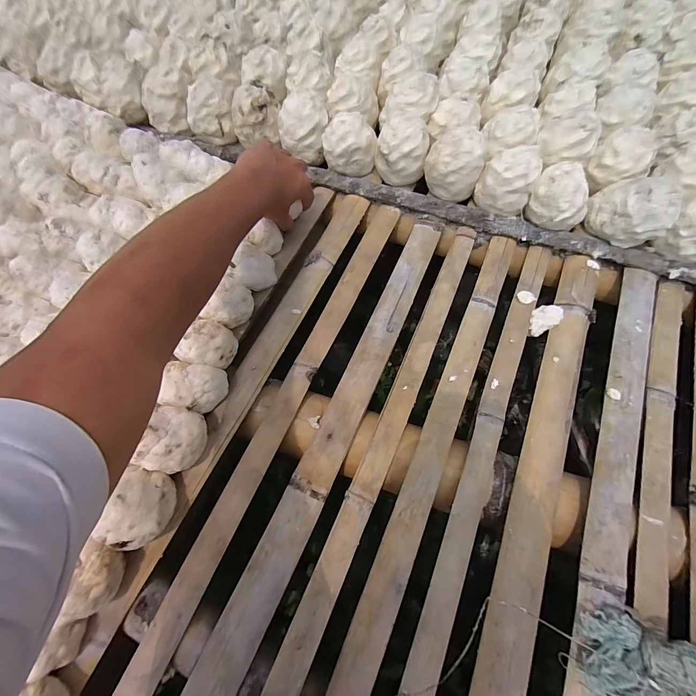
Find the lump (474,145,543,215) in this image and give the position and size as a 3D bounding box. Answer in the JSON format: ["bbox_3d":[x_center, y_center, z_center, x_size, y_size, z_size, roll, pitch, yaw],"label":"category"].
[{"bbox_3d":[0.234,-0.247,0.498,0.075,0.073,0.063,17,67,9],"label":"lump"}]

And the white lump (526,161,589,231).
[{"bbox_3d":[0.300,-0.214,0.480,0.063,0.067,0.073,-23,66,-6],"label":"white lump"}]

